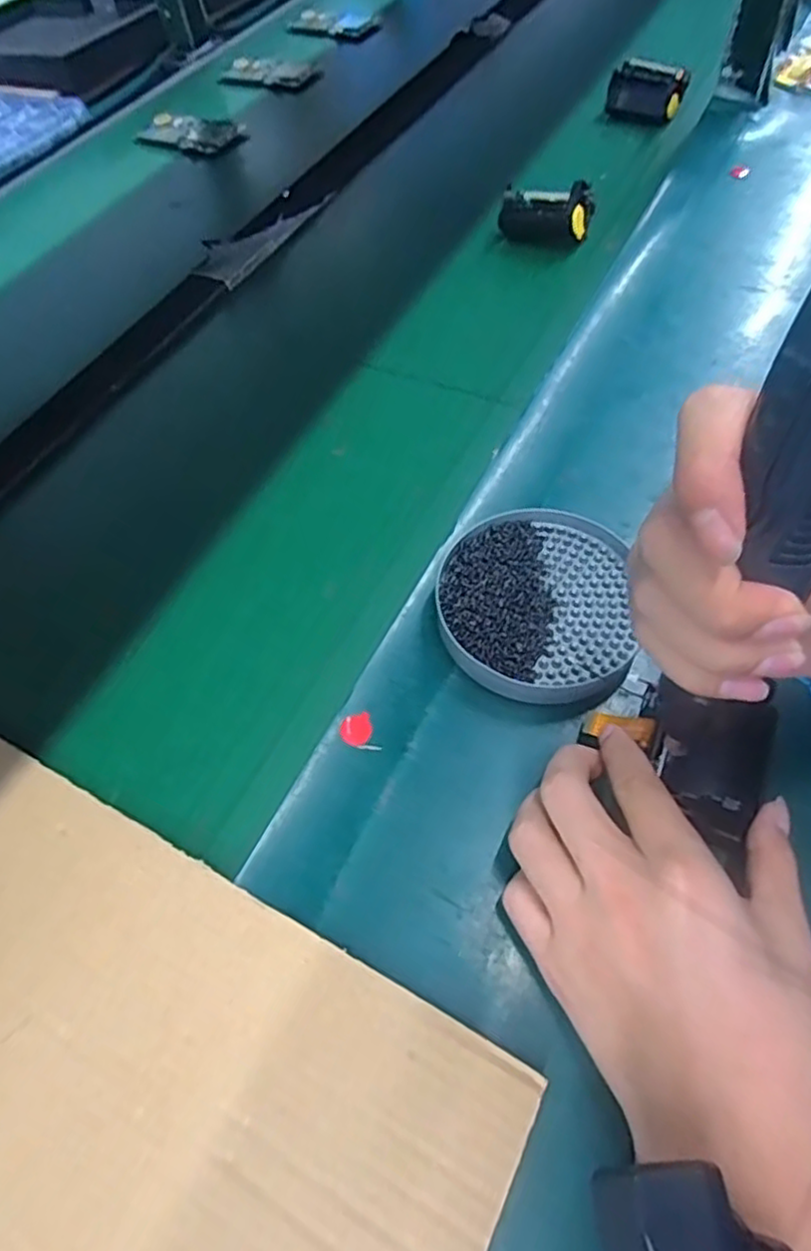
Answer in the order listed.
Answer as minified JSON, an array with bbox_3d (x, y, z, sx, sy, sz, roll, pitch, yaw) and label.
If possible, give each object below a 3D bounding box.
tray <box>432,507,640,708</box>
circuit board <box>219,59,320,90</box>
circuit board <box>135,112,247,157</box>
[{"bbox_3d":[0.070,-0.012,0.376,0.103,0.019,0.114,1,58,5],"label":"tray"},{"bbox_3d":[-0.175,-0.696,0.857,0.119,0.015,0.065,27,64,20],"label":"circuit board"},{"bbox_3d":[-0.245,-0.558,0.770,0.131,0.017,0.070,23,62,17],"label":"circuit board"}]

